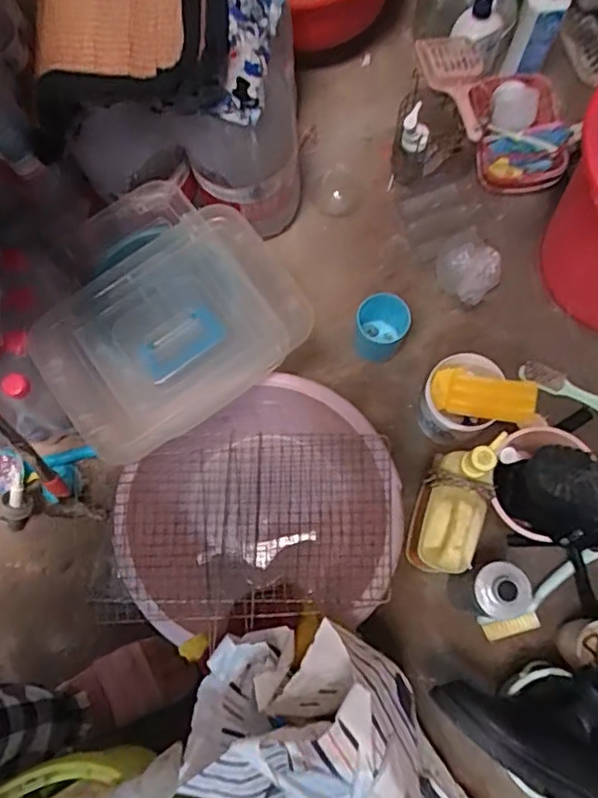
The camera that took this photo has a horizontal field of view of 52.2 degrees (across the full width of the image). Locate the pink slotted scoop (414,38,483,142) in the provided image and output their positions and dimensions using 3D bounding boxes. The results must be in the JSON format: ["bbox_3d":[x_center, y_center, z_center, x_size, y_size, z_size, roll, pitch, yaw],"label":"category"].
[{"bbox_3d":[0.257,-0.491,0.957,0.097,0.033,0.200,-14,75,-1],"label":"pink slotted scoop"}]

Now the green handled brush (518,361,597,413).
[{"bbox_3d":[0.435,-0.014,0.974,0.169,0.023,0.047,25,78,8],"label":"green handled brush"}]

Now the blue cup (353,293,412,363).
[{"bbox_3d":[0.131,-0.113,0.970,0.078,0.083,0.080,-1,75,2],"label":"blue cup"}]

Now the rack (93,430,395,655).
[{"bbox_3d":[-0.059,0.159,0.775,0.355,0.012,0.223,-6,73,-1],"label":"rack"}]

